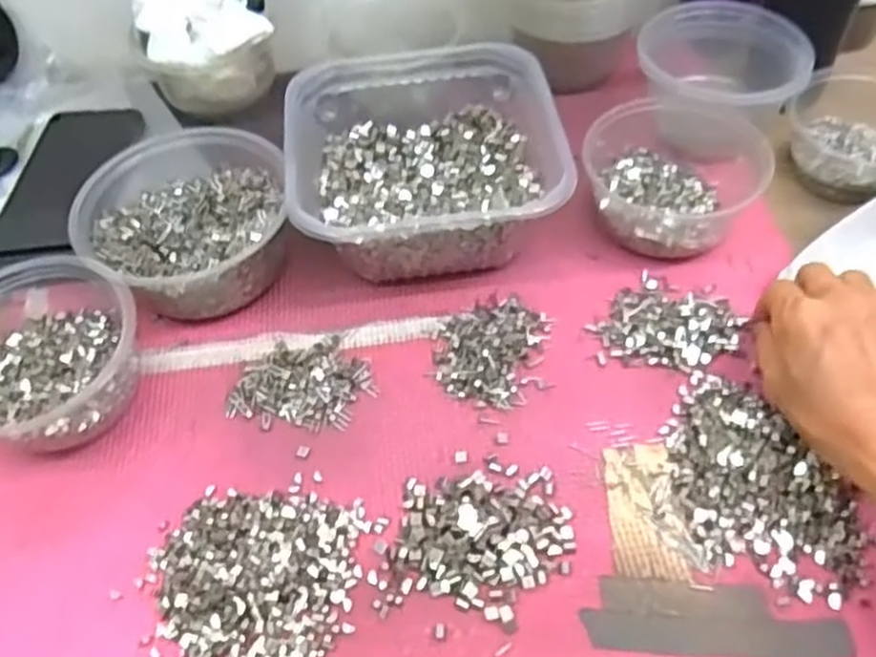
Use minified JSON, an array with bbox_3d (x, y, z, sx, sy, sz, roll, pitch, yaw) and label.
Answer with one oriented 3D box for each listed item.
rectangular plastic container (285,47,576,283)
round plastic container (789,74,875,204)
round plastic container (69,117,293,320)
[{"bbox_3d":[-0.009,-0.113,0.508,0.172,0.074,0.161,-7,54,0],"label":"rectangular plastic container"},{"bbox_3d":[0.308,-0.137,0.546,0.107,0.051,0.116,29,62,23],"label":"round plastic container"},{"bbox_3d":[-0.163,-0.075,0.498,0.130,0.062,0.144,-11,55,-3],"label":"round plastic container"}]

